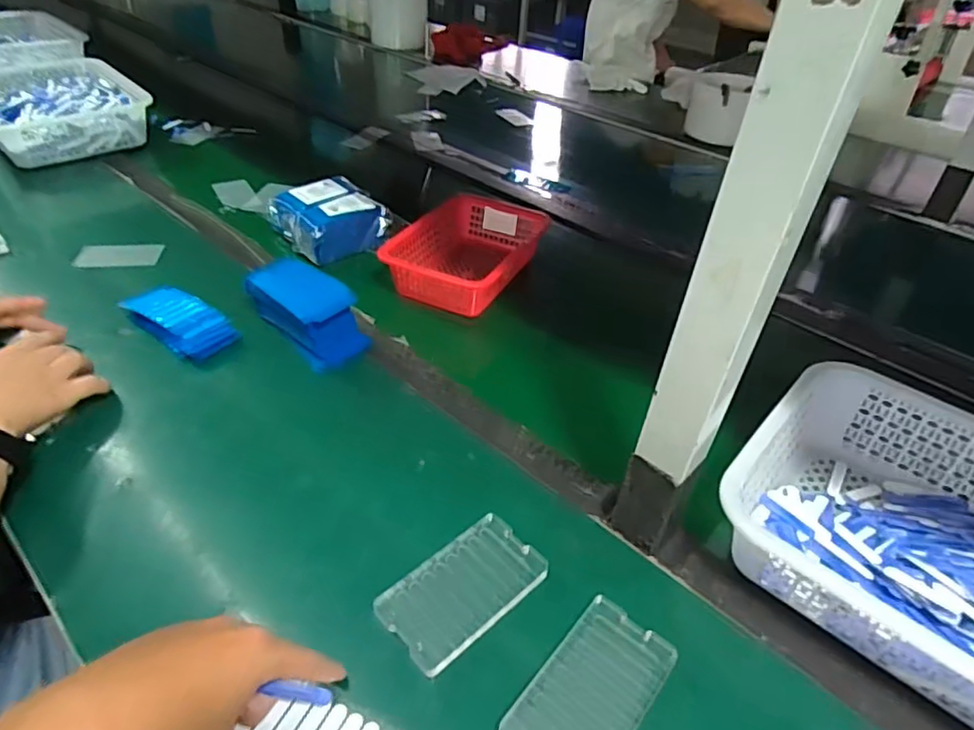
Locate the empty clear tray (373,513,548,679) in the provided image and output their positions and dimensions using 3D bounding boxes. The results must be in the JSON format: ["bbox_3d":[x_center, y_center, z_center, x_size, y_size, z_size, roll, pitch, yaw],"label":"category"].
[{"bbox_3d":[-0.017,0.169,0.463,0.122,0.015,0.070,-30,50,-35],"label":"empty clear tray"}]

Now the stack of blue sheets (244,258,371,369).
[{"bbox_3d":[-0.203,-0.061,0.687,0.148,0.061,0.080,28,45,26],"label":"stack of blue sheets"}]

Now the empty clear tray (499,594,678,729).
[{"bbox_3d":[0.071,0.217,0.407,0.069,0.004,0.121,29,45,28],"label":"empty clear tray"}]

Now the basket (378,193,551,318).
[{"bbox_3d":[-0.022,-0.153,0.825,0.151,0.064,0.232,17,41,15],"label":"basket"}]

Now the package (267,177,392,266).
[{"bbox_3d":[-0.225,-0.207,0.874,0.126,0.067,0.131,32,47,30],"label":"package"}]

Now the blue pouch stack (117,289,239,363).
[{"bbox_3d":[-0.355,-0.055,0.703,0.150,0.022,0.066,29,45,28],"label":"blue pouch stack"}]

